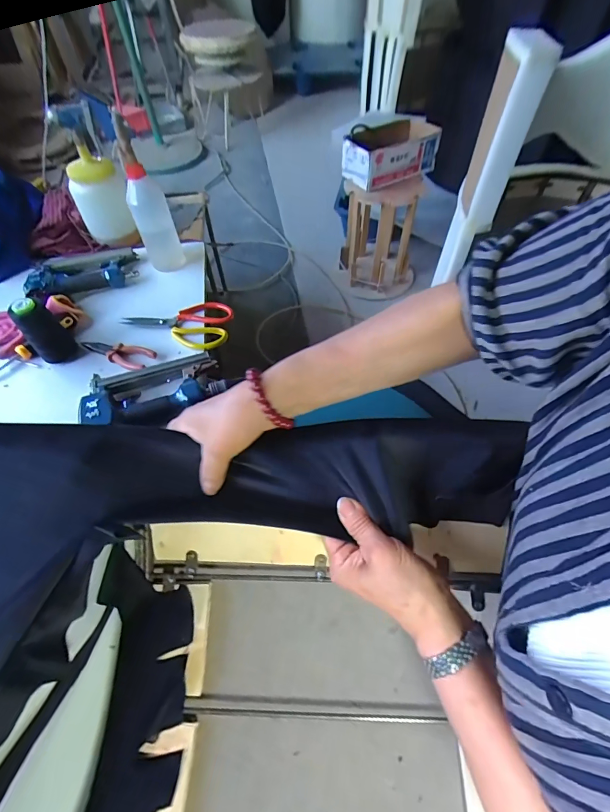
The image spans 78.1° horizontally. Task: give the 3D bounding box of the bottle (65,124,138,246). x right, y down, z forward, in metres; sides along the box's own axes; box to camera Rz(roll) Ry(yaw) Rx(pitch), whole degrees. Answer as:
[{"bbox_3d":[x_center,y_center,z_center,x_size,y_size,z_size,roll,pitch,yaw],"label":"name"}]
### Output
[{"bbox_3d":[-0.375,-0.389,0.690,0.093,0.179,0.078,-30,60,-17],"label":"bottle"}]

